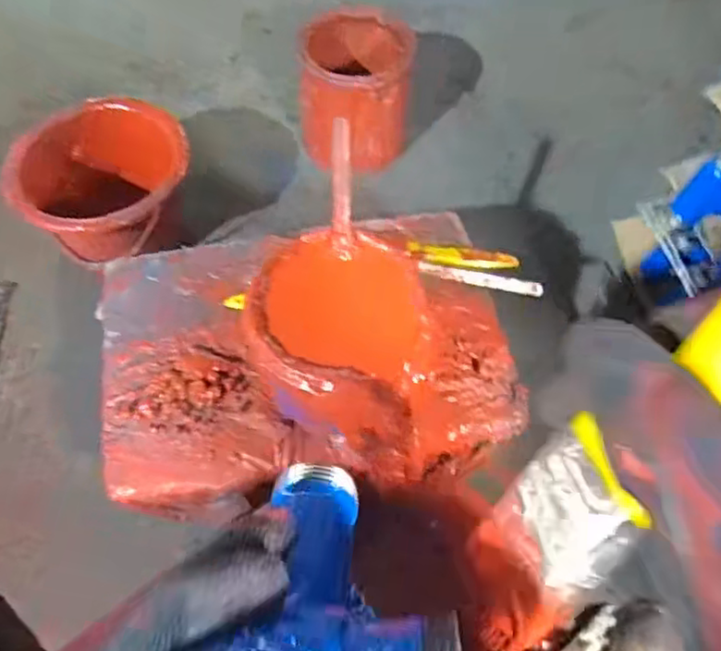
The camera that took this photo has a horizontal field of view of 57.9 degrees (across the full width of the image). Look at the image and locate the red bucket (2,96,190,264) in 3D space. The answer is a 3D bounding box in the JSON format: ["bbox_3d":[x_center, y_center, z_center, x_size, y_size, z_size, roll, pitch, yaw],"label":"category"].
[{"bbox_3d":[-0.326,-0.162,0.867,0.209,0.166,0.192,0,60,-1],"label":"red bucket"}]

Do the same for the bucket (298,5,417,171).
[{"bbox_3d":[-0.009,-0.339,0.986,0.159,0.188,0.166,7,60,3],"label":"bucket"}]

